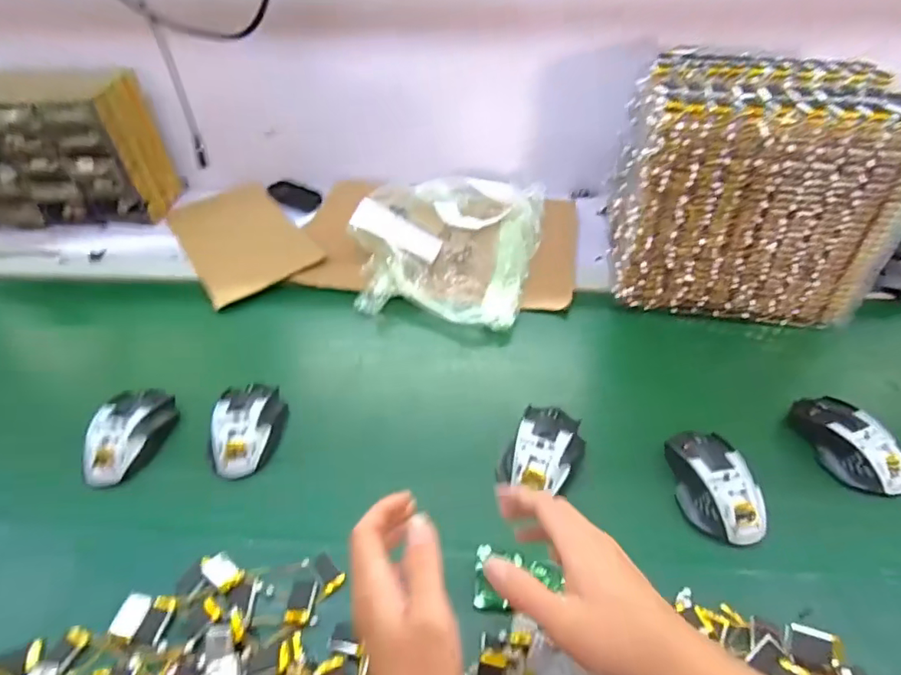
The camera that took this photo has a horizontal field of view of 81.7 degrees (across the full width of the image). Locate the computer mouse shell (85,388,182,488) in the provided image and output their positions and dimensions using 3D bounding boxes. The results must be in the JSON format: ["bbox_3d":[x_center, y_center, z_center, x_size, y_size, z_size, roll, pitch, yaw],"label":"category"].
[{"bbox_3d":[-0.349,0.103,0.559,0.058,0.041,0.117,4,42,7],"label":"computer mouse shell"}]

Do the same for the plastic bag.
[{"bbox_3d":[0.001,-0.168,0.800,0.280,0.084,0.374,1,42,5],"label":"plastic bag"}]

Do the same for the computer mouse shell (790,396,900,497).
[{"bbox_3d":[0.408,0.112,0.537,0.060,0.049,0.112,-9,42,-7],"label":"computer mouse shell"}]

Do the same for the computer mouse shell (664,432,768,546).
[{"bbox_3d":[0.254,0.143,0.505,0.066,0.048,0.109,-5,42,-3],"label":"computer mouse shell"}]

